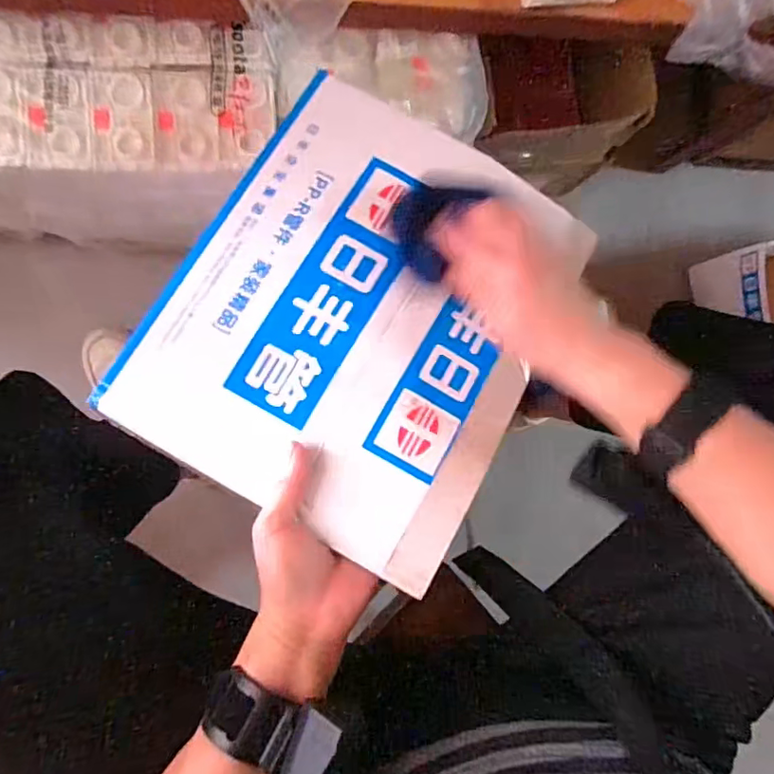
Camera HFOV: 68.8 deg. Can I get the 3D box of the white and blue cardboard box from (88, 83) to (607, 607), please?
[{"bbox_3d":[-0.016,-0.055,0.384,0.240,0.011,0.288,29,76,5],"label":"white and blue cardboard box"}]

